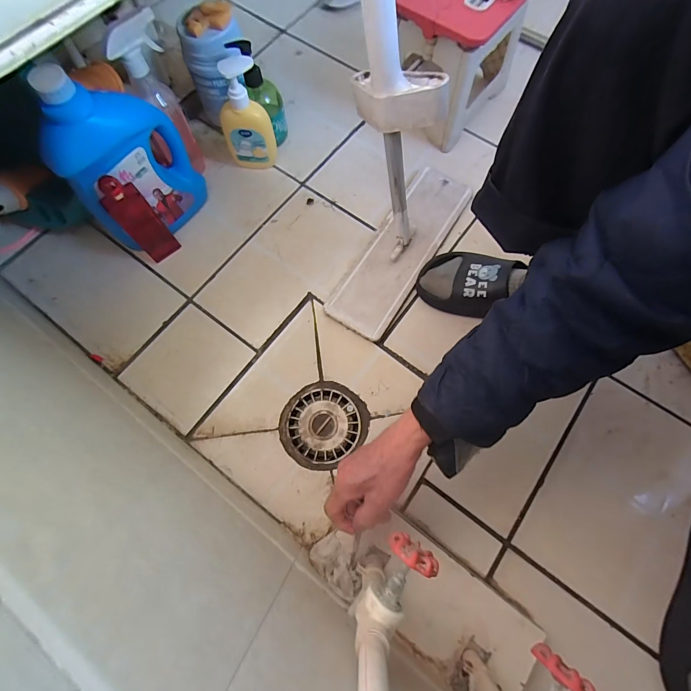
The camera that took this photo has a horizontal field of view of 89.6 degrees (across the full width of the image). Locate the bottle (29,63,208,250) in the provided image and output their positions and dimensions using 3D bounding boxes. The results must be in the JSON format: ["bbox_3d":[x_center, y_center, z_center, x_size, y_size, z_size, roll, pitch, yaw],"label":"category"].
[{"bbox_3d":[-0.315,-0.260,0.514,0.180,0.247,0.076,-34,75,-12],"label":"bottle"}]

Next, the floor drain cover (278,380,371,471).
[{"bbox_3d":[-0.035,0.120,0.540,0.133,0.008,0.121,-37,76,-11],"label":"floor drain cover"}]

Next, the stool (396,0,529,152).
[{"bbox_3d":[0.196,-0.541,0.635,0.176,0.193,0.214,38,76,11],"label":"stool"}]

